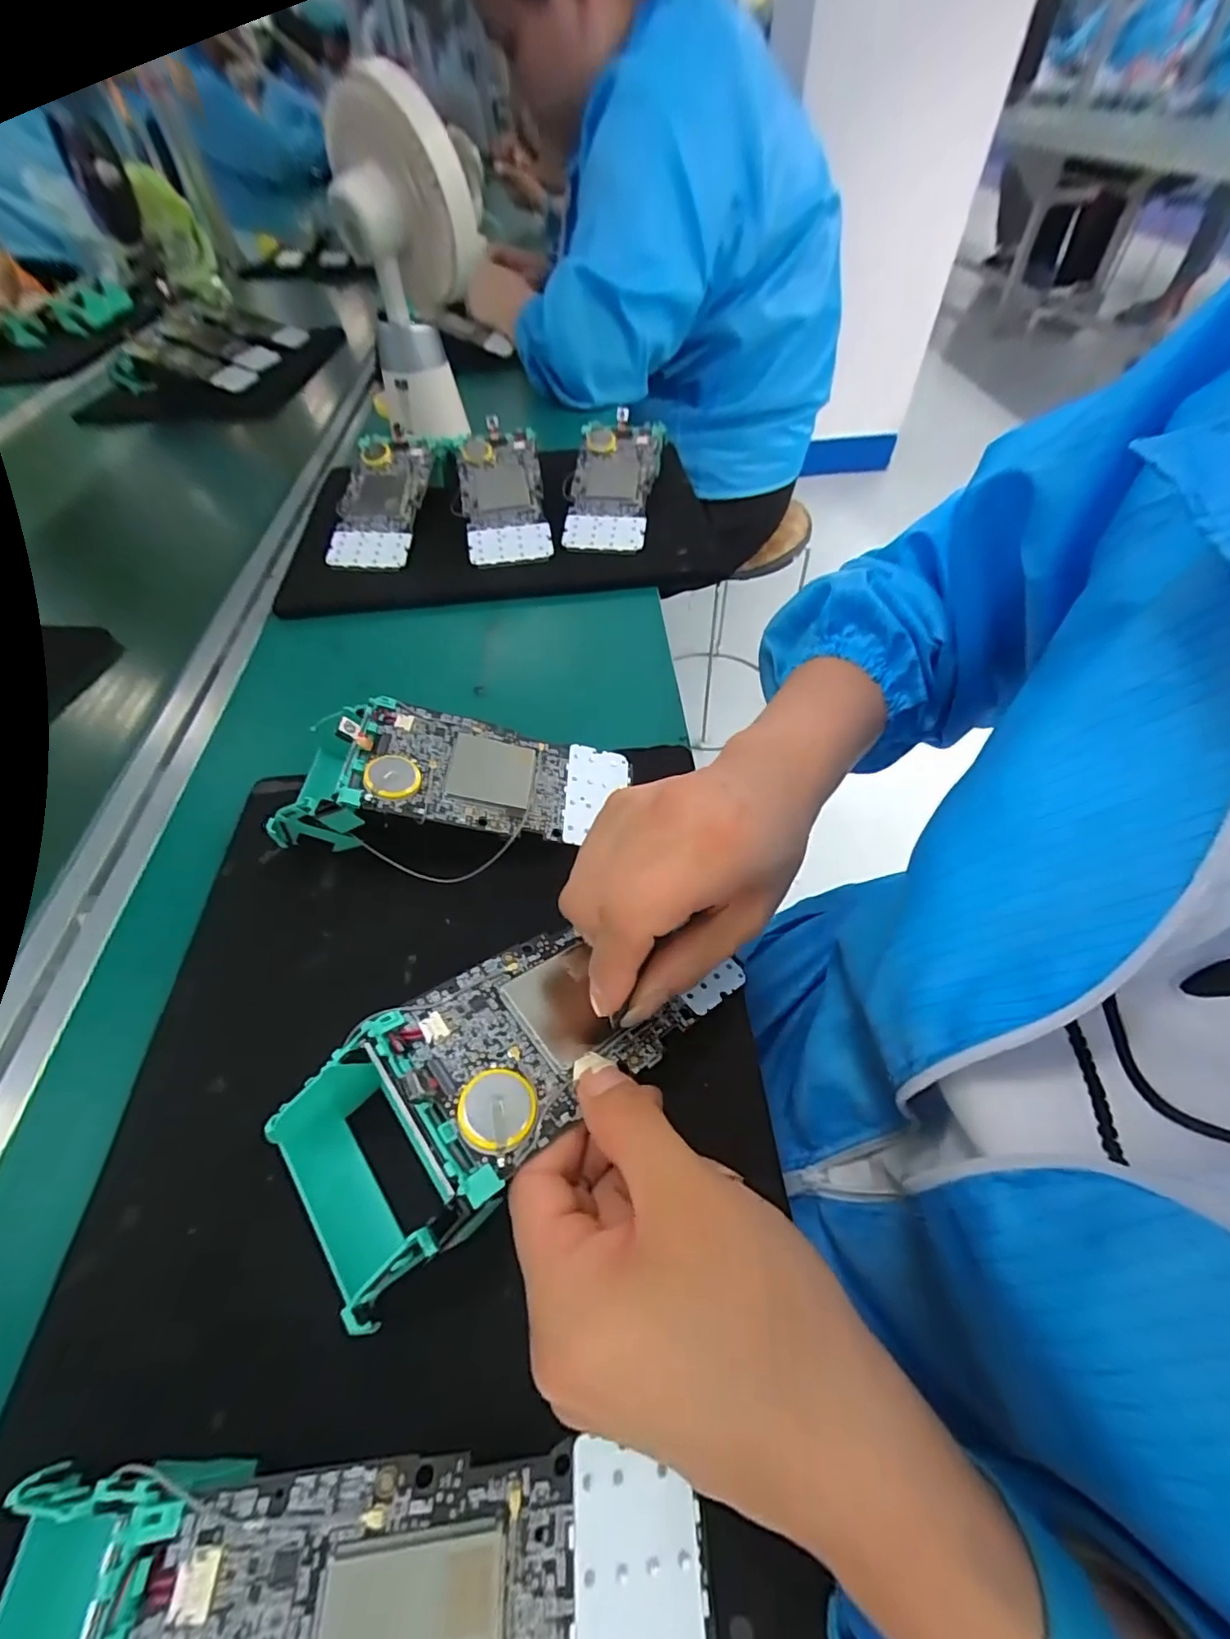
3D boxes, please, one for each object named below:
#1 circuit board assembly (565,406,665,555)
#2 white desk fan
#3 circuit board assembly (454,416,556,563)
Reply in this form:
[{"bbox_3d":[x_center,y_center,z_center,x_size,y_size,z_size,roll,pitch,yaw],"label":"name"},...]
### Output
[{"bbox_3d":[0.000,-0.278,0.473,0.067,0.011,0.140,7,71,3],"label":"circuit board assembly"},{"bbox_3d":[-0.173,-0.485,0.515,0.126,0.236,0.104,-14,57,-5],"label":"white desk fan"},{"bbox_3d":[-0.091,-0.265,0.466,0.065,0.009,0.132,-8,75,-3],"label":"circuit board assembly"}]

